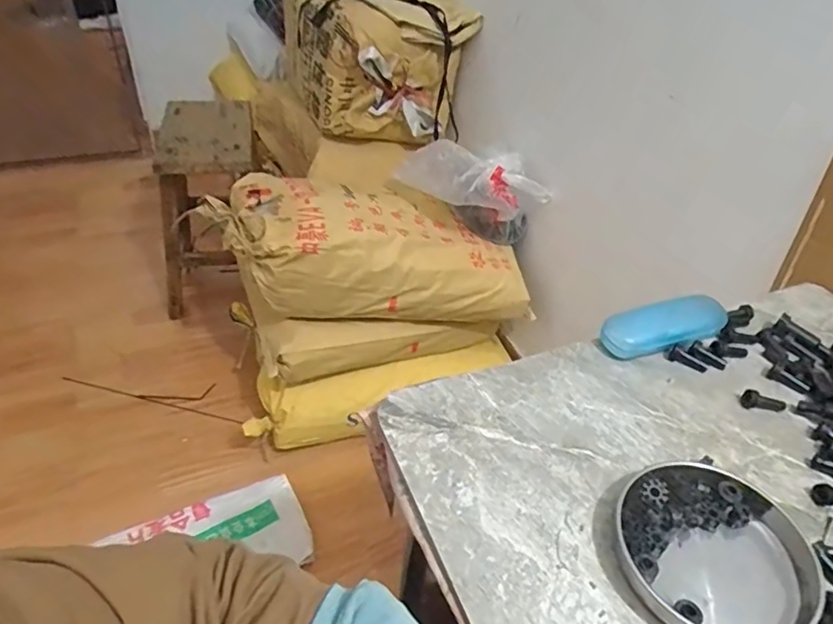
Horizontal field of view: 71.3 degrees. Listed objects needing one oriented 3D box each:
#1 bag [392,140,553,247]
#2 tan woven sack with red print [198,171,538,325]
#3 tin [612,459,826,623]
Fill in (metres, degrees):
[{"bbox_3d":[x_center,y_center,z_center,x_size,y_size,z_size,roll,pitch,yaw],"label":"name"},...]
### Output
[{"bbox_3d":[0.117,-0.240,1.249,0.315,0.206,0.135,13,41,9],"label":"bag"},{"bbox_3d":[-0.092,-0.130,1.272,0.667,0.233,0.270,12,38,-16],"label":"tan woven sack with red print"},{"bbox_3d":[0.220,0.175,0.433,0.137,0.026,0.141,3,41,-3],"label":"tin"}]

